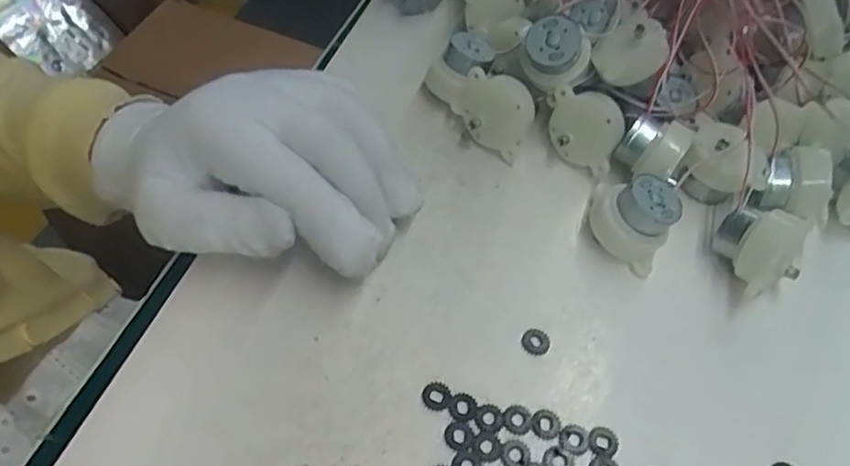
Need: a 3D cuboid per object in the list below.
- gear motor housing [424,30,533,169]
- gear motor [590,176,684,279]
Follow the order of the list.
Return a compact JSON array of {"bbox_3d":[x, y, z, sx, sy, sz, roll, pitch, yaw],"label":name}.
[{"bbox_3d":[0.027,-0.064,0.303,0.026,0.036,0.058,-27,61,-22],"label":"gear motor housing"},{"bbox_3d":[0.087,-0.008,0.268,0.038,0.031,0.029,30,57,16],"label":"gear motor"}]

